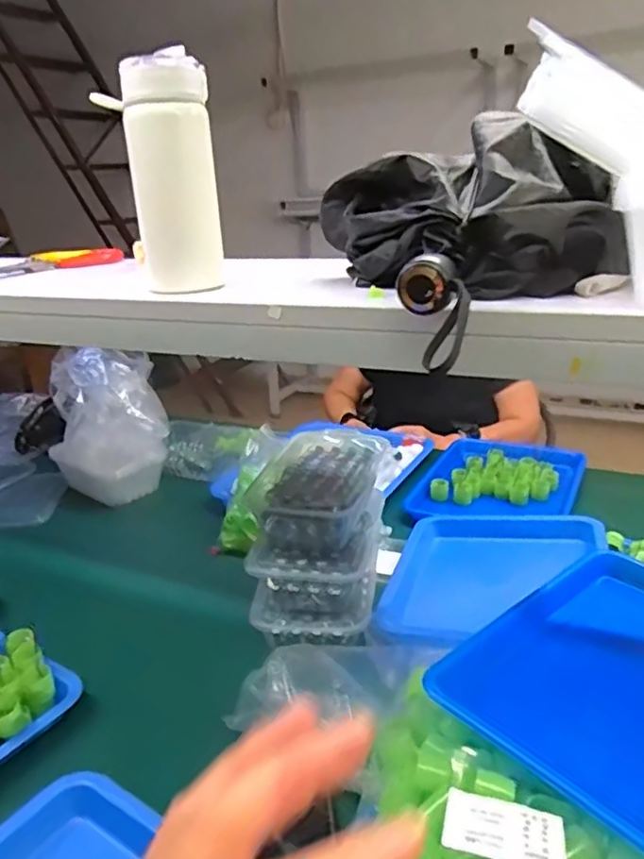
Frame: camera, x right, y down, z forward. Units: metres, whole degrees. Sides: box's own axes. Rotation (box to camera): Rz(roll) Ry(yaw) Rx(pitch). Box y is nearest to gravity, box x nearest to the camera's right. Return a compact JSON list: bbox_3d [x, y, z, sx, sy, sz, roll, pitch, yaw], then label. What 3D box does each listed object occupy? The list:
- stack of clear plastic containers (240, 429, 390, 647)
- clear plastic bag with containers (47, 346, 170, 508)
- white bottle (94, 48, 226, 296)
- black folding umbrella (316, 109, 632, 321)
[{"bbox_3d":[-0.001,0.125,0.819,0.146,0.166,0.246,2,22,13],"label":"stack of clear plastic containers"},{"bbox_3d":[-0.398,-0.011,1.200,0.203,0.250,0.176,-11,23,-20],"label":"clear plastic bag with containers"},{"bbox_3d":[-0.136,-0.221,0.578,0.069,0.186,0.075,4,22,16],"label":"white bottle"},{"bbox_3d":[0.112,-0.171,0.508,0.182,0.110,0.237,-6,21,-7],"label":"black folding umbrella"}]

